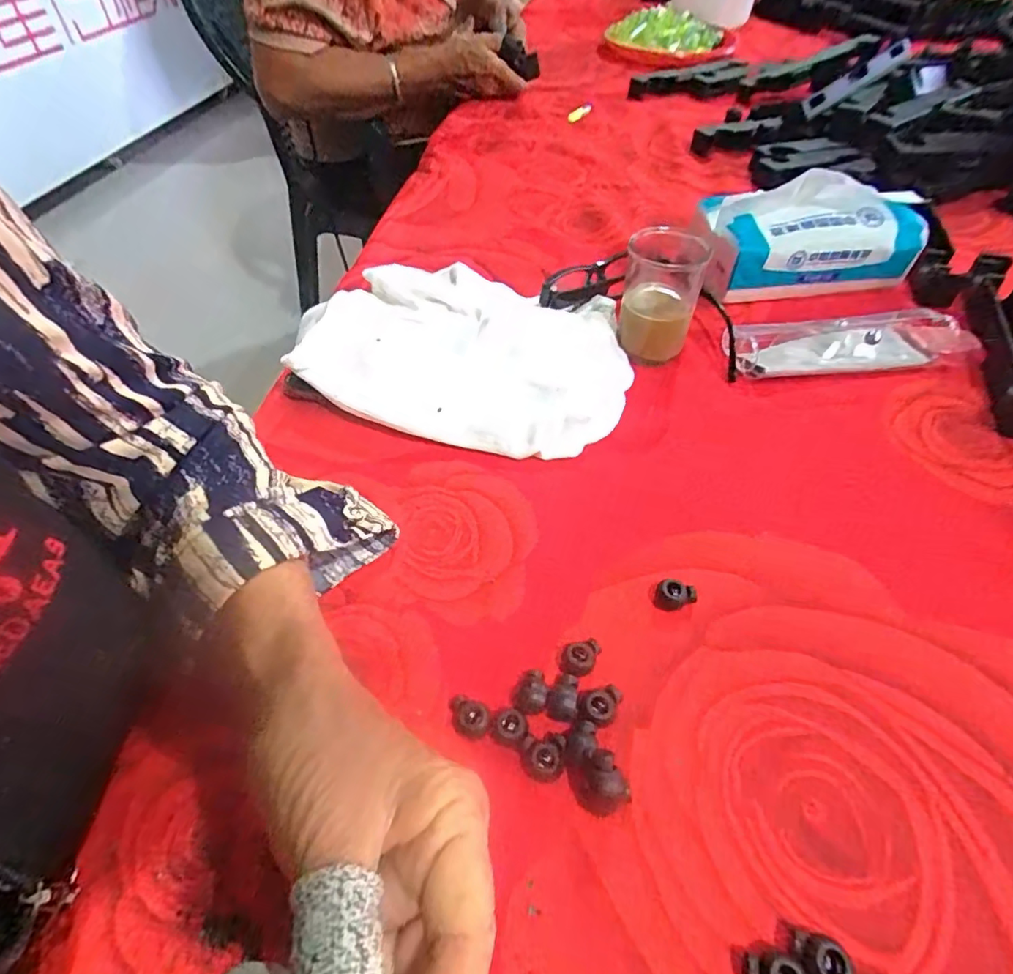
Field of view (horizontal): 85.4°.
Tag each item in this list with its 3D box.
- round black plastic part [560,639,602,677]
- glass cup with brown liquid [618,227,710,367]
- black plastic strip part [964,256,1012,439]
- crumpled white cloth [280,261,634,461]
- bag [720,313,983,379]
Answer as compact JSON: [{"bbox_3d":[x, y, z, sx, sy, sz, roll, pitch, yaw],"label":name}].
[{"bbox_3d":[0.034,0.080,0.258,0.015,0.010,0.019,22,54,20],"label":"round black plastic part"},{"bbox_3d":[0.107,-0.133,0.389,0.053,0.076,0.047,16,52,15],"label":"glass cup with brown liquid"},{"bbox_3d":[0.354,-0.102,0.387,0.028,0.036,0.170,14,52,14],"label":"black plastic strip part"},{"bbox_3d":[-0.037,-0.105,0.395,0.250,0.035,0.171,14,52,14],"label":"crumpled white cloth"},{"bbox_3d":[0.247,-0.107,0.397,0.162,0.027,0.049,-5,50,-2],"label":"bag"}]

